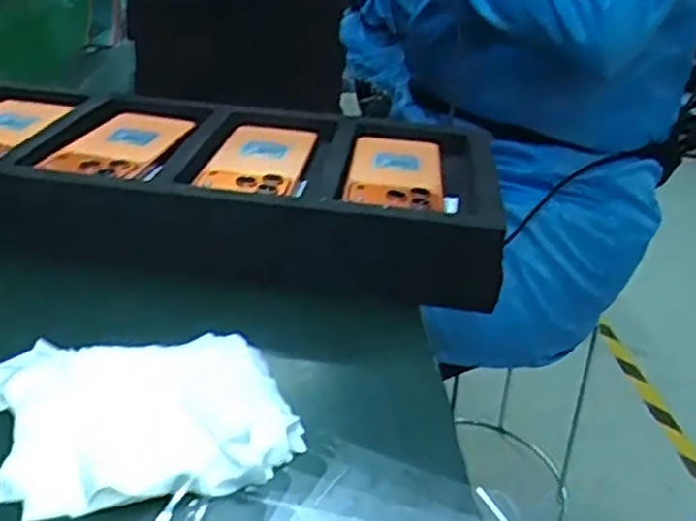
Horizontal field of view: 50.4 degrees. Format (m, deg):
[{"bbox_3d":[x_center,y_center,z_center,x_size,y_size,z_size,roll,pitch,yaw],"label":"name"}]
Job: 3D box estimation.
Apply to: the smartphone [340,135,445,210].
[{"bbox_3d":[0.039,-0.076,0.612,0.076,0.006,0.152,5,28,3],"label":"smartphone"}]

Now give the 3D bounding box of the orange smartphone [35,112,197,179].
[{"bbox_3d":[-0.185,-0.100,0.623,0.078,0.014,0.165,8,29,8],"label":"orange smartphone"}]

